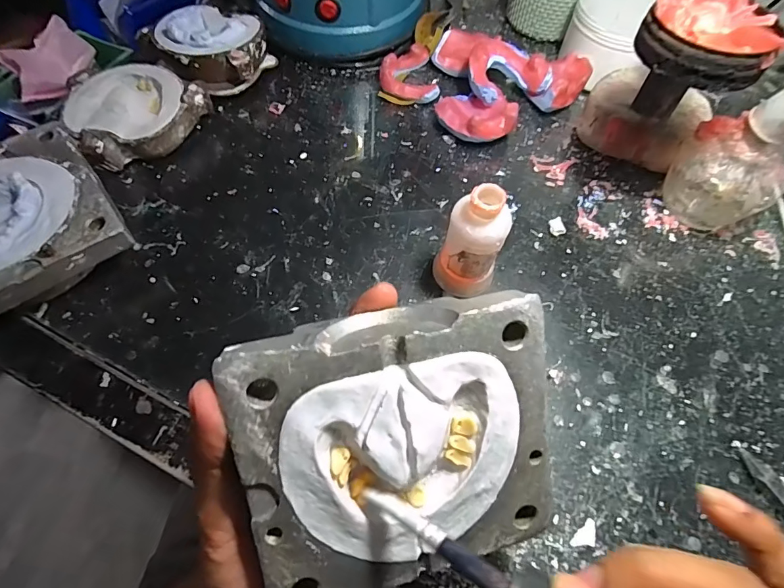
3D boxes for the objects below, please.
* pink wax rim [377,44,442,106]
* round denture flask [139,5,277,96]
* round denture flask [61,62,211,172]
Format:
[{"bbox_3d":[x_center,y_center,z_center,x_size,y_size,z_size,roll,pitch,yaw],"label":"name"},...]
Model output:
[{"bbox_3d":[0.014,-0.208,0.414,0.052,0.021,0.061,-8,63,-7],"label":"pink wax rim"},{"bbox_3d":[-0.166,-0.227,0.404,0.094,0.044,0.100,1,62,-2],"label":"round denture flask"},{"bbox_3d":[-0.220,-0.155,0.368,0.099,0.037,0.105,40,67,17],"label":"round denture flask"}]

